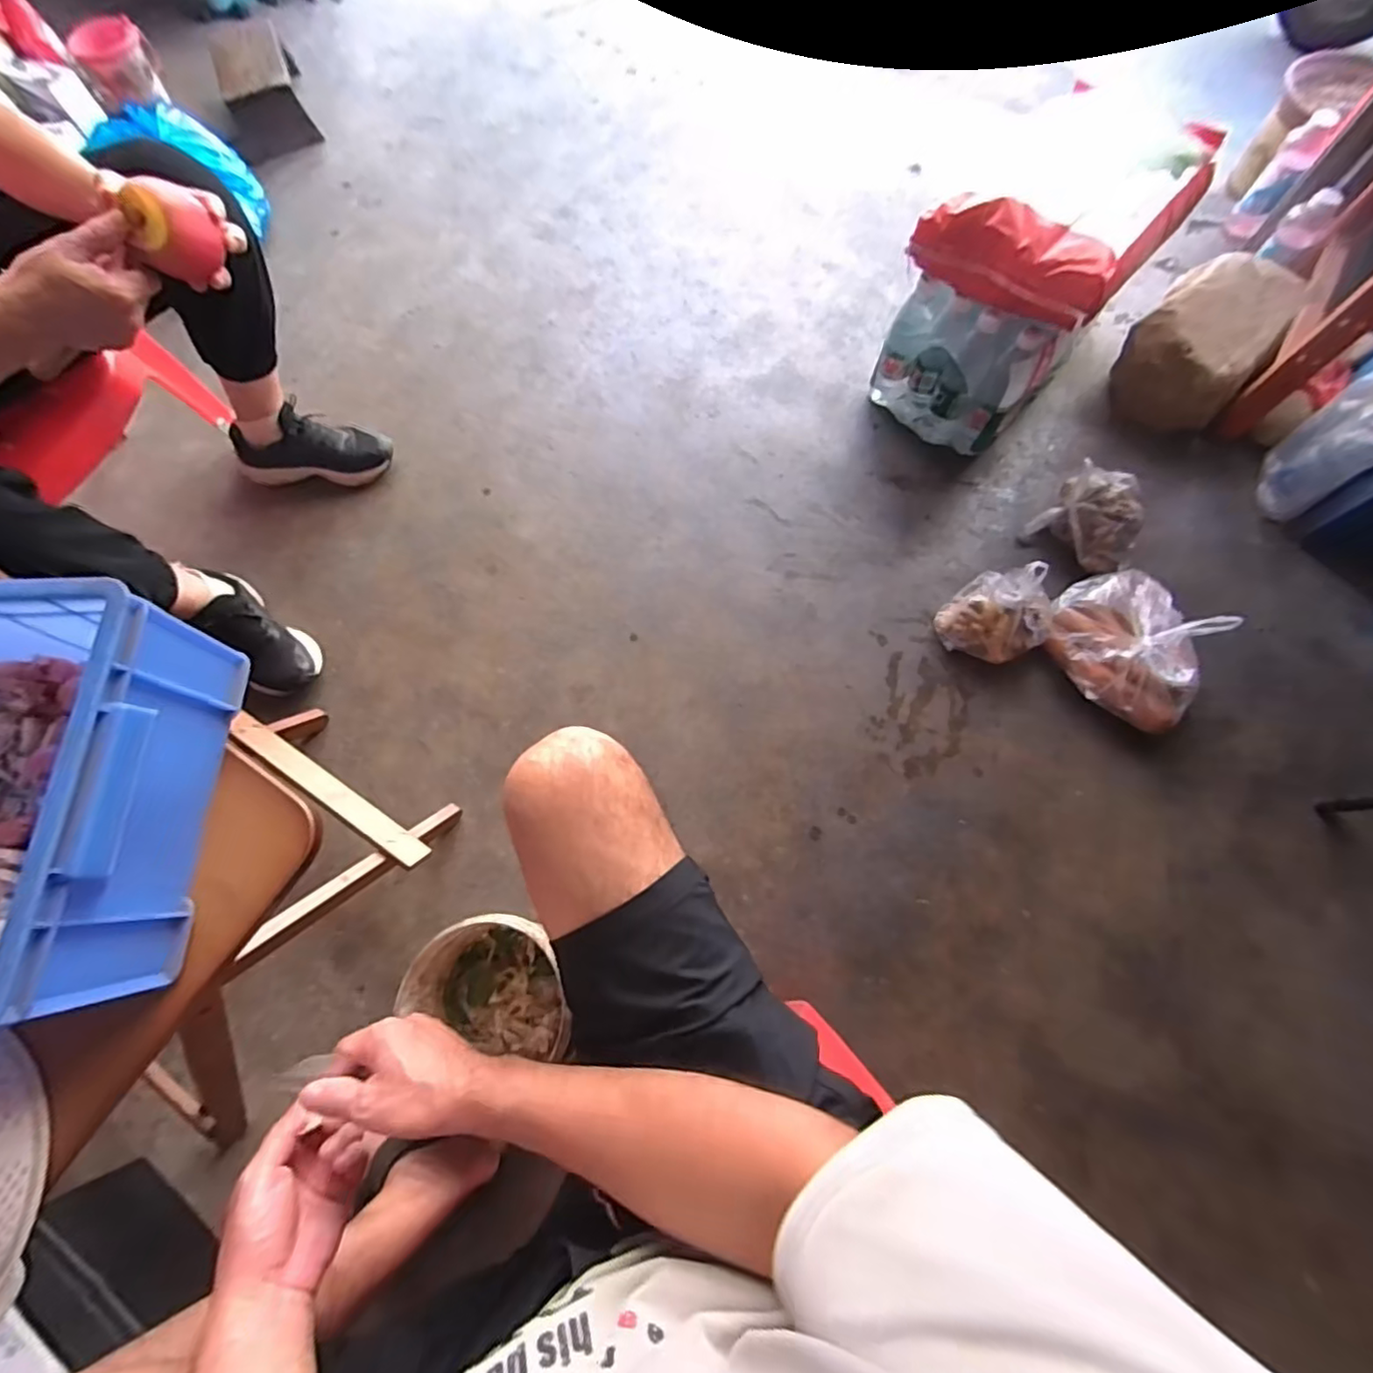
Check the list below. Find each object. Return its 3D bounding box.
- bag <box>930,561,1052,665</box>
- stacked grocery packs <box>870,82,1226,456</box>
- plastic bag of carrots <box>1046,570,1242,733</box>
[{"bbox_3d":[0.501,-0.117,0.927,0.148,0.118,0.139,-39,76,-14],"label":"bag"},{"bbox_3d":[0.591,-0.709,1.006,0.290,0.382,0.492,36,76,12],"label":"stacked grocery packs"},{"bbox_3d":[0.709,-0.064,0.932,0.216,0.087,0.251,-31,74,-12],"label":"plastic bag of carrots"}]

